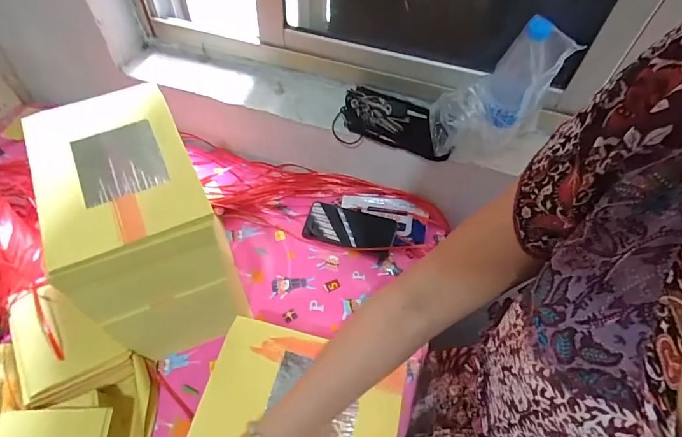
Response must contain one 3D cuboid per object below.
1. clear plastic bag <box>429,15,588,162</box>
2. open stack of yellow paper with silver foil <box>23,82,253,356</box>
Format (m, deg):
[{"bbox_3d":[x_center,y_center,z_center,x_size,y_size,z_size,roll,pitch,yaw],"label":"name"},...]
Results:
[{"bbox_3d":[0.248,-0.194,0.632,0.164,0.231,0.081,0,57,-4],"label":"clear plastic bag"},{"bbox_3d":[-0.271,0.013,0.563,0.168,0.259,0.255,-24,62,-18],"label":"open stack of yellow paper with silver foil"}]

